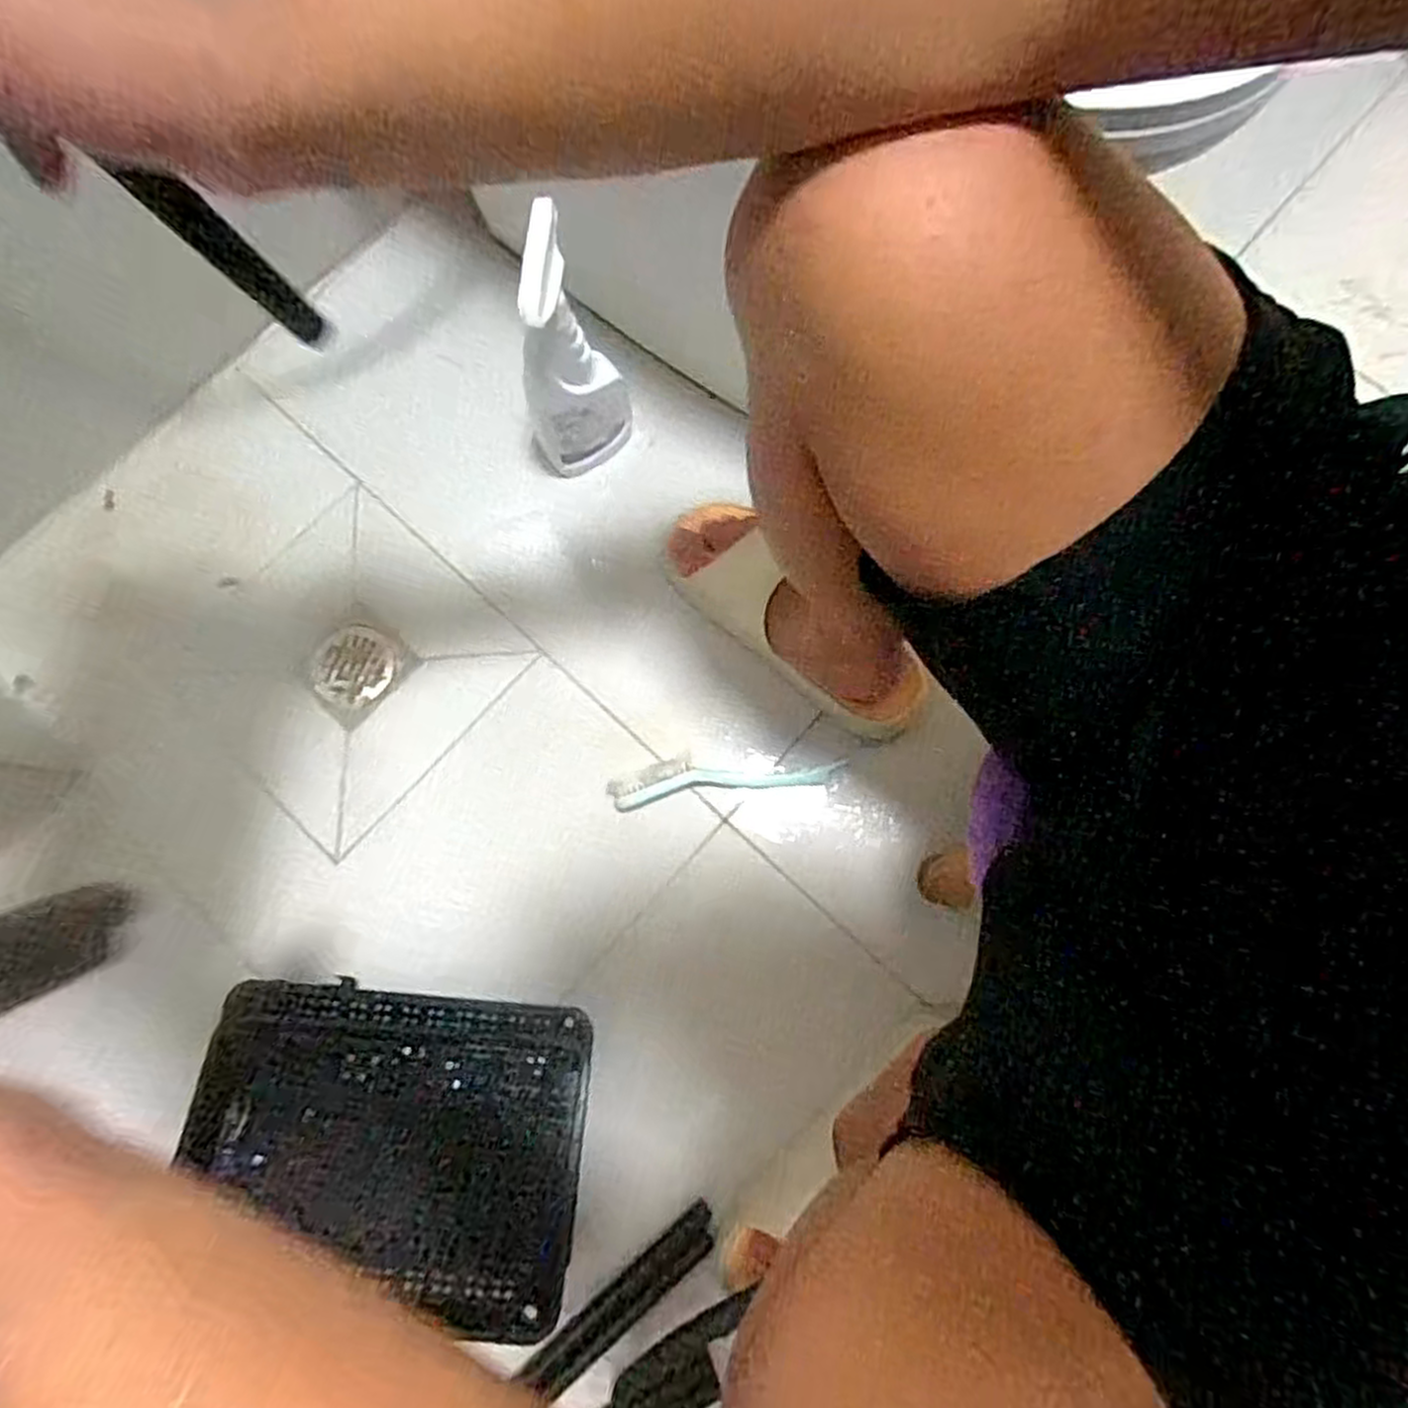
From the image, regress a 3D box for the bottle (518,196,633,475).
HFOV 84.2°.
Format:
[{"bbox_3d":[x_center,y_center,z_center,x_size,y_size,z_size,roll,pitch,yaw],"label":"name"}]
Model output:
[{"bbox_3d":[-0.120,-0.301,0.676,0.099,0.304,0.043,-33,79,-6],"label":"bottle"}]

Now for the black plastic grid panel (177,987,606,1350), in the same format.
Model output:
[{"bbox_3d":[-0.263,0.363,0.653,0.316,0.020,0.227,11,56,-6],"label":"black plastic grid panel"}]

